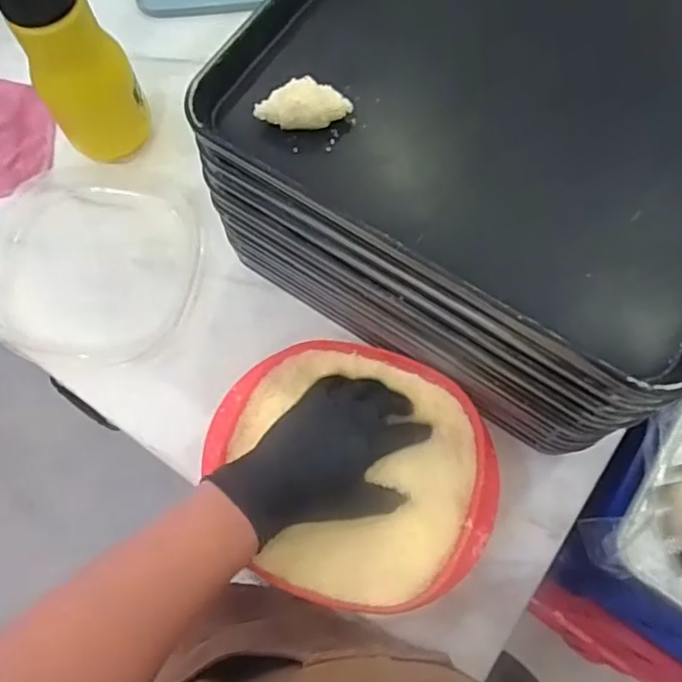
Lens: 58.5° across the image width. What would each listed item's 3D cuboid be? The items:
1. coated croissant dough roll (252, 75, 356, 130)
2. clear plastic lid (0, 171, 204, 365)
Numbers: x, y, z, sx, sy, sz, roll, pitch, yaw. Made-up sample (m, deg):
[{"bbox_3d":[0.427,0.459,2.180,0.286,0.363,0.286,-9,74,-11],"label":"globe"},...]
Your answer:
[{"bbox_3d":[-0.028,-0.172,0.445,0.069,0.023,0.028,-11,71,-3],"label":"coated croissant dough roll"},{"bbox_3d":[-0.260,-0.087,0.648,0.217,0.013,0.217,0,73,-1],"label":"clear plastic lid"}]

